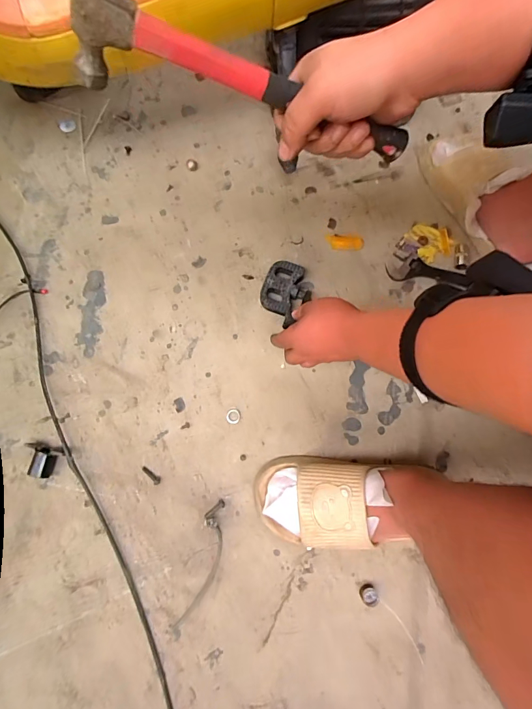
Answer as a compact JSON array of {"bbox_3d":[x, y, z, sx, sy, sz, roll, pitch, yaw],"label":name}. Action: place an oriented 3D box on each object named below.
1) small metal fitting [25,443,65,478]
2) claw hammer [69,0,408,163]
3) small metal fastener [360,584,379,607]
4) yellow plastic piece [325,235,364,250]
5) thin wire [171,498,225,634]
[{"bbox_3d":[-0.322,0.155,0.546,0.052,0.024,0.045,12,77,1],"label":"small metal fitting"},{"bbox_3d":[-0.001,-0.212,0.299,0.271,0.088,0.022,8,76,-23],"label":"claw hammer"},{"bbox_3d":[0.144,0.336,0.525,0.023,0.013,0.026,-25,79,-7],"label":"small metal fastener"},{"bbox_3d":[0.137,-0.194,0.654,0.065,0.005,0.025,3,77,-1],"label":"yellow plastic piece"},{"bbox_3d":[-0.086,0.296,0.529,0.037,0.012,0.175,15,77,2],"label":"thin wire"}]

